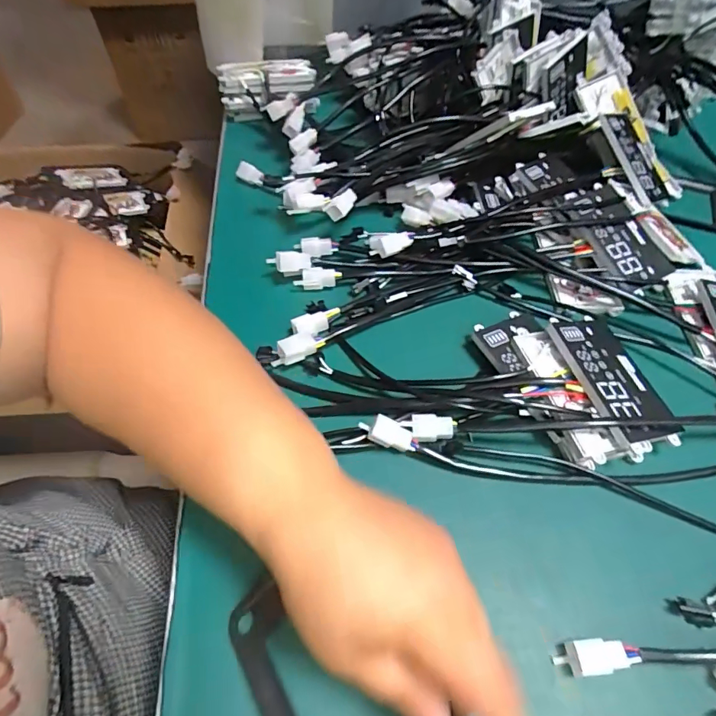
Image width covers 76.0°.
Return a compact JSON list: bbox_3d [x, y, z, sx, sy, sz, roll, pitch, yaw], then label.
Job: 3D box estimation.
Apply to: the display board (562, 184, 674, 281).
[{"bbox_3d":[0.244,-0.115,0.435,0.062,0.009,0.105,-26,79,-15],"label":"display board"}]

